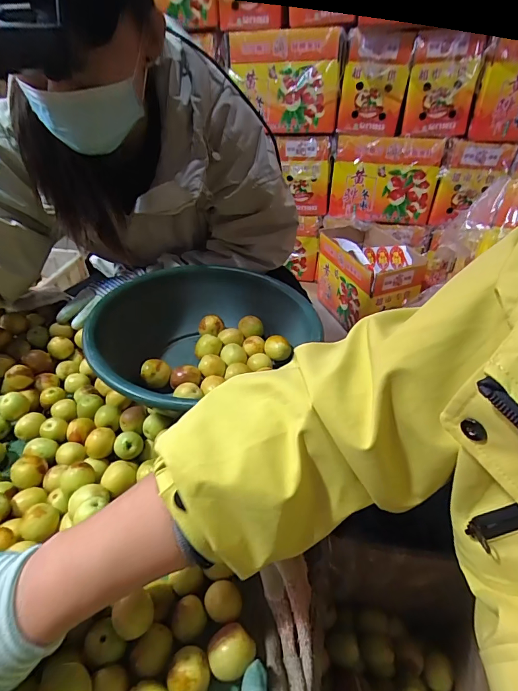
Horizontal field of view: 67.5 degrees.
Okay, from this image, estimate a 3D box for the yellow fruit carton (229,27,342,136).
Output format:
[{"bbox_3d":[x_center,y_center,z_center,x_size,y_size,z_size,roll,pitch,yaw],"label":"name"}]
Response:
[{"bbox_3d":[0.070,-0.775,1.157,0.314,0.274,0.099,9,50,15],"label":"yellow fruit carton"}]

